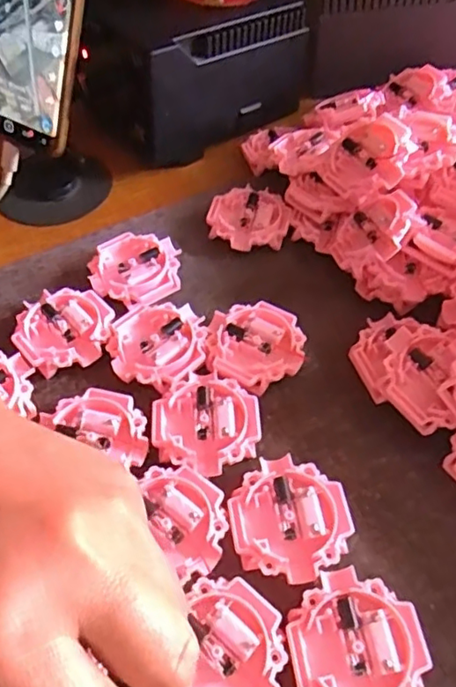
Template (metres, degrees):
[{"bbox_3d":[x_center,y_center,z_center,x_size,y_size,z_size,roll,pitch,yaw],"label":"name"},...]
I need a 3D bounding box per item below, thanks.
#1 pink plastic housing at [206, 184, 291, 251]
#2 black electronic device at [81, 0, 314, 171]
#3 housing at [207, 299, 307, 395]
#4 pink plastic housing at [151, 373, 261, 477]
[{"bbox_3d":[0.014,-0.080,0.381,0.050,0.017,0.048,0,54,0],"label":"pink plastic housing"},{"bbox_3d":[-0.025,-0.213,0.436,0.157,0.086,0.100,-32,60,-21],"label":"black electronic device"},{"bbox_3d":[0.014,0.003,0.319,0.053,0.016,0.050,0,54,0],"label":"housing"},{"bbox_3d":[-0.011,0.041,0.290,0.051,0.016,0.051,-2,54,-2],"label":"pink plastic housing"}]

